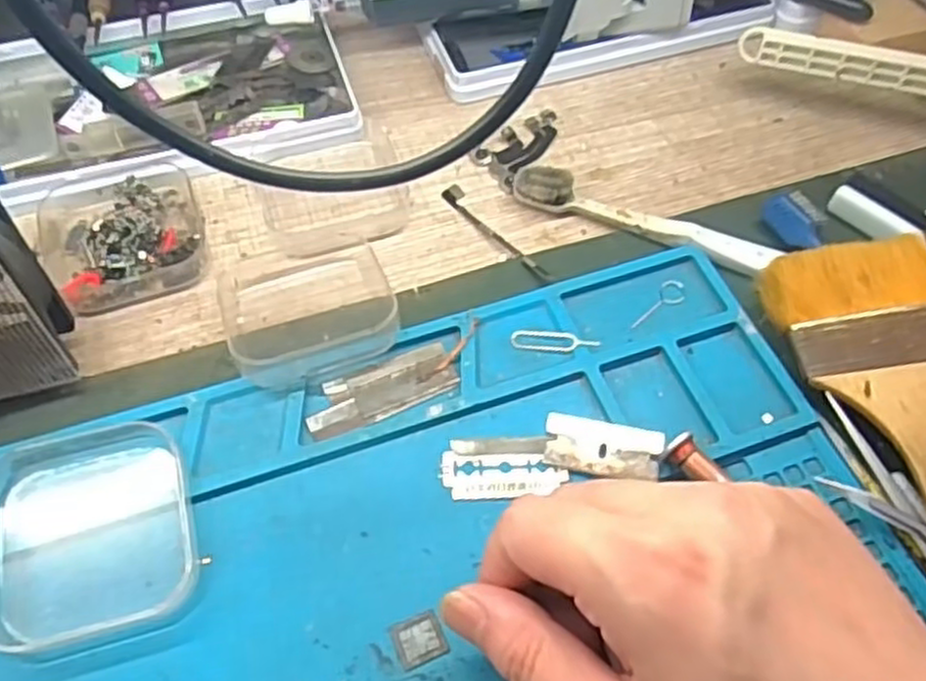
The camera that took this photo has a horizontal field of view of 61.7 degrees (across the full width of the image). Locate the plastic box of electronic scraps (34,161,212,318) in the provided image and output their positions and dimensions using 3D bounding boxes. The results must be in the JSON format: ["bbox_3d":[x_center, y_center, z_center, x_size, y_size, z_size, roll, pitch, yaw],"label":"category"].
[{"bbox_3d":[-0.142,-0.046,0.319,0.063,0.020,0.065,-18,58,-11],"label":"plastic box of electronic scraps"}]

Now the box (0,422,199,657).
[{"bbox_3d":[-0.121,0.061,0.246,0.064,0.016,0.065,-15,58,-9],"label":"box"}]

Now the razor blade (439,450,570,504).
[{"bbox_3d":[0.014,0.046,0.264,0.042,0.004,0.018,-1,57,0],"label":"razor blade"}]

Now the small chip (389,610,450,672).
[{"bbox_3d":[-0.013,0.091,0.235,0.015,0.004,0.014,-20,59,-12],"label":"small chip"}]

